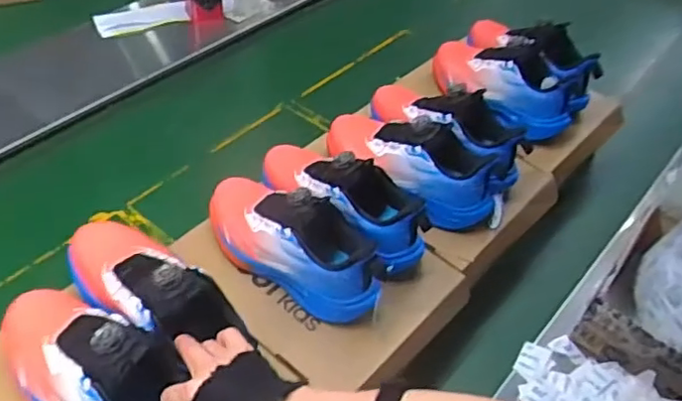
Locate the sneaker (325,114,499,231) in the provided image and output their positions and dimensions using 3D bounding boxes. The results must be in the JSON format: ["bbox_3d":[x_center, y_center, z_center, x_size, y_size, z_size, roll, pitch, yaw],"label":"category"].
[{"bbox_3d":[0.085,-0.055,0.833,0.258,0.114,0.083,29,51,21],"label":"sneaker"}]

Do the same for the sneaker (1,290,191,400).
[{"bbox_3d":[-0.230,0.165,0.595,0.269,0.126,0.099,27,50,28],"label":"sneaker"}]

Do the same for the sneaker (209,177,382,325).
[{"bbox_3d":[-0.058,0.040,0.735,0.251,0.106,0.085,29,51,22],"label":"sneaker"}]

